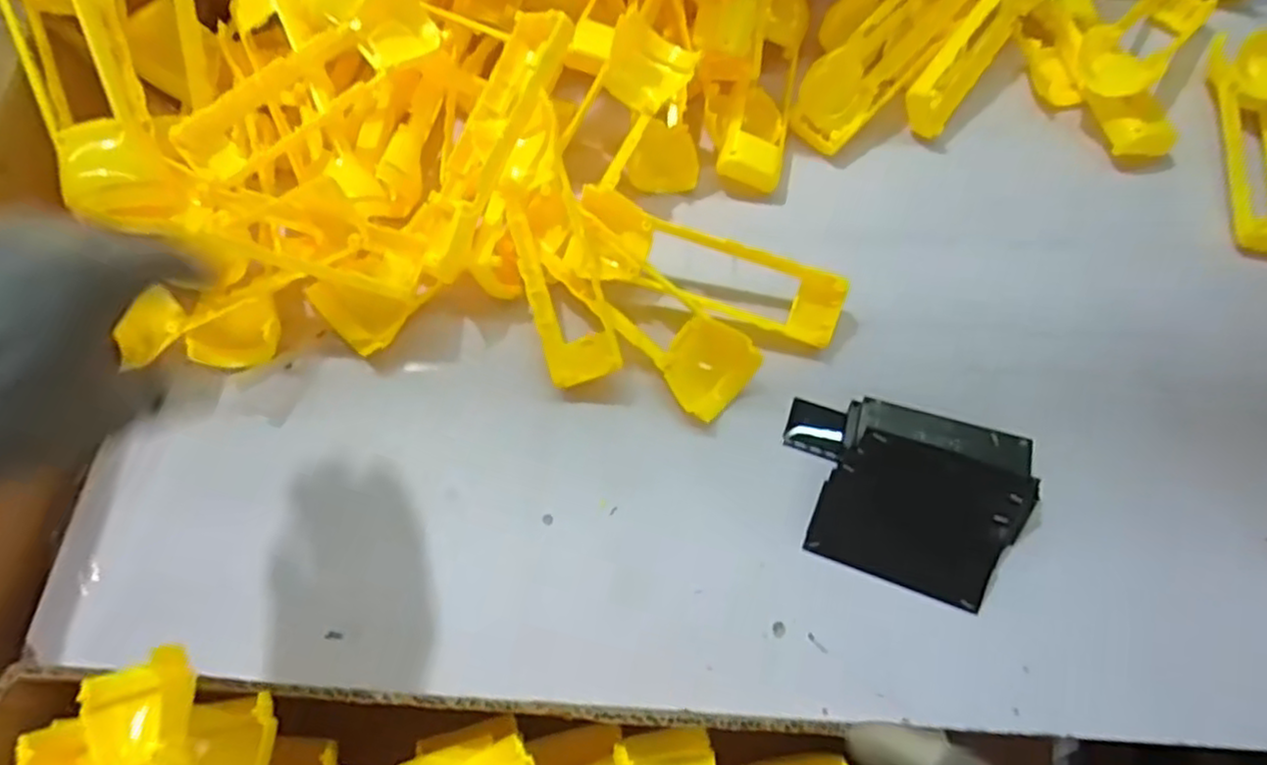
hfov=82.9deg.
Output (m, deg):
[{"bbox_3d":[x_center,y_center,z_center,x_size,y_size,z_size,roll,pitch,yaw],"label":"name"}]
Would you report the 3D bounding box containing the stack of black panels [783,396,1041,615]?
[{"bbox_3d":[0.143,0.054,0.381,0.124,0.019,0.097,19,67,8],"label":"stack of black panels"}]

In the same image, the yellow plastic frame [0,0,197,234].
[{"bbox_3d":[-0.287,-0.162,0.379,0.050,0.037,0.179,-18,97,-7],"label":"yellow plastic frame"}]

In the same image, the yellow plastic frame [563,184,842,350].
[{"bbox_3d":[0.042,-0.064,0.416,0.160,0.021,0.047,19,104,-1],"label":"yellow plastic frame"}]

